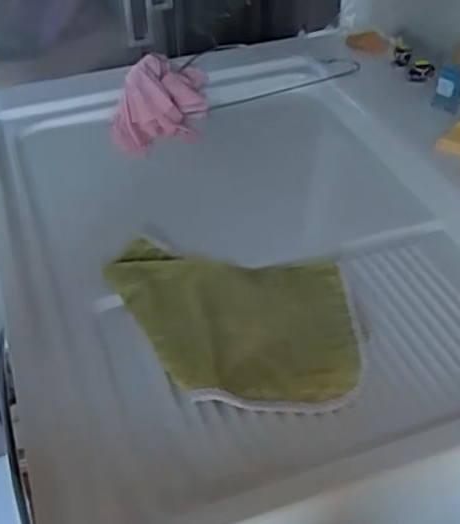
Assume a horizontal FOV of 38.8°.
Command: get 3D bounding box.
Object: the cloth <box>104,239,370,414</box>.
[{"bbox_3d":[0.000,0.052,0.608,0.240,0.017,0.179,4,44,5],"label":"cloth"}]

